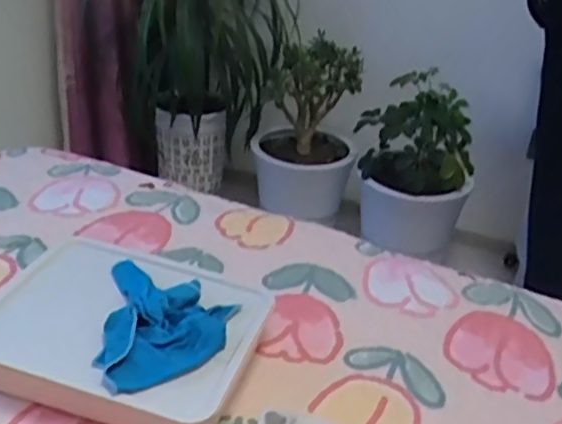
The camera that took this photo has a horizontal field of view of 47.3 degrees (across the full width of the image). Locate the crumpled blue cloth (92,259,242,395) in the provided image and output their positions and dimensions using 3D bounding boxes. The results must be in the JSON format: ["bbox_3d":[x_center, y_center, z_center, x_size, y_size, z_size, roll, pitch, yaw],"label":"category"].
[{"bbox_3d":[-0.129,0.118,0.737,0.142,0.034,0.204,2,29,-6],"label":"crumpled blue cloth"}]

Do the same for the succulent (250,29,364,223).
[{"bbox_3d":[0.069,-0.225,1.856,0.280,0.504,0.254,6,29,1],"label":"succulent"}]

